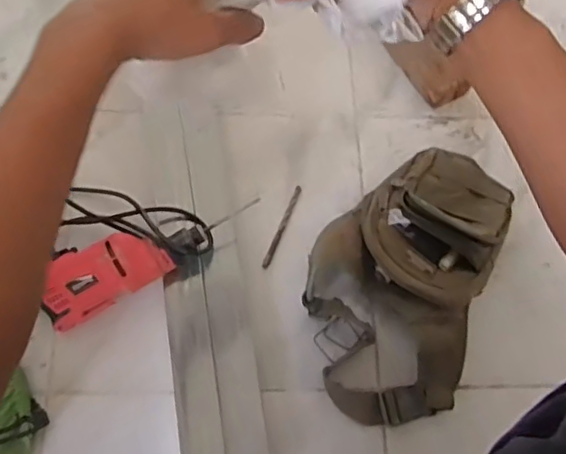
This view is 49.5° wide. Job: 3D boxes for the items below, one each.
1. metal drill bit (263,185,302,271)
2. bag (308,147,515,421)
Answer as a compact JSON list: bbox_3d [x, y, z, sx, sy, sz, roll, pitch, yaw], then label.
[{"bbox_3d":[0.000,-0.002,0.863,0.011,0.005,0.134,21,69,6],"label":"metal drill bit"},{"bbox_3d":[0.149,0.062,0.794,0.220,0.098,0.363,19,66,5],"label":"bag"}]

